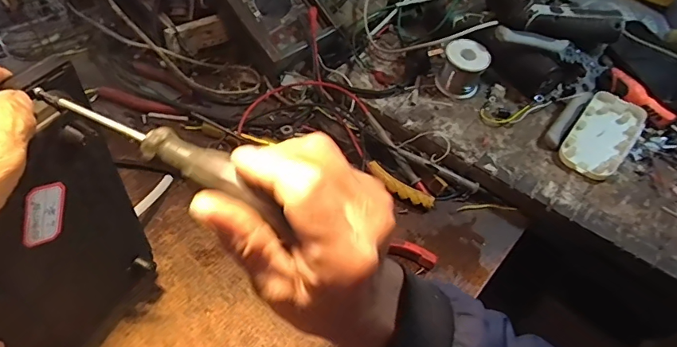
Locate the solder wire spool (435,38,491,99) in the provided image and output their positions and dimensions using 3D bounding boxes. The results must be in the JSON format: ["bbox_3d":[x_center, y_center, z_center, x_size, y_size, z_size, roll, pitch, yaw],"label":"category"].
[{"bbox_3d":[0.150,-0.128,0.565,0.057,0.057,0.049,17,51,9],"label":"solder wire spool"}]

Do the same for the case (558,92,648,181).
[{"bbox_3d":[0.301,-0.043,0.526,0.064,0.032,0.117,33,55,21],"label":"case"}]

